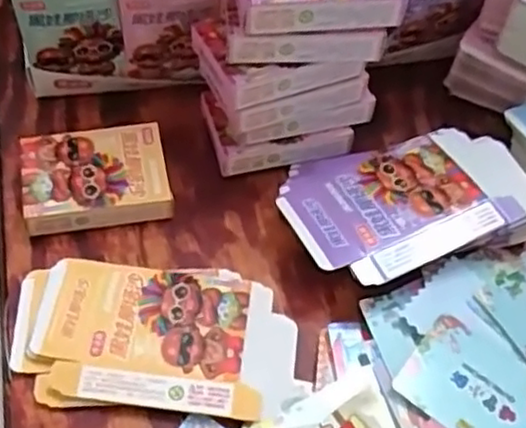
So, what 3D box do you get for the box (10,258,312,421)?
[{"bbox_3d":[-0.062,0.070,0.406,0.164,0.012,0.087,5,56,-1],"label":"box"}]

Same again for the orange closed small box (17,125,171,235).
[{"bbox_3d":[-0.110,-0.024,0.461,0.090,0.025,0.066,-10,57,-10],"label":"orange closed small box"}]

